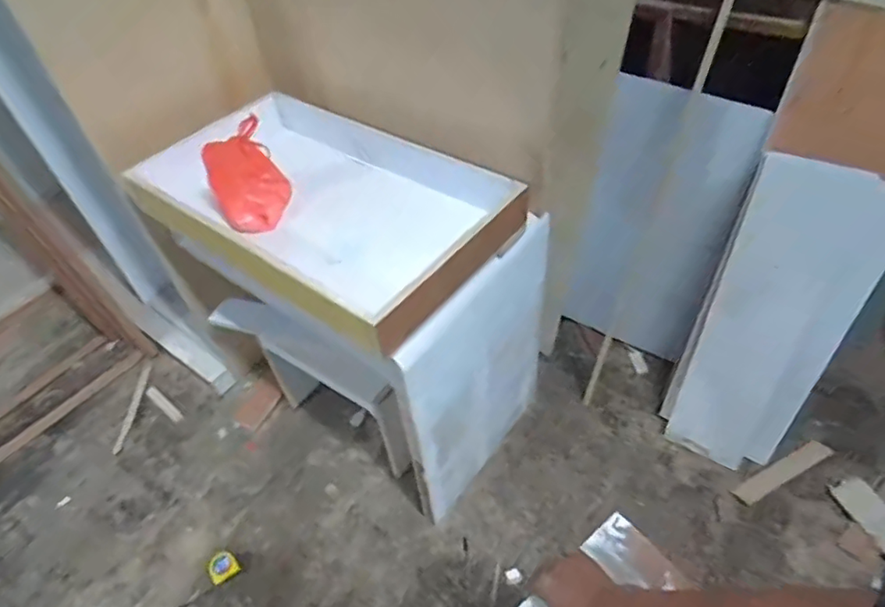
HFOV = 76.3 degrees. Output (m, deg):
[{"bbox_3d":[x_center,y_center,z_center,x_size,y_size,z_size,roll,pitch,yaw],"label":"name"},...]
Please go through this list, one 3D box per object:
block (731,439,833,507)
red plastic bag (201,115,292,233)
[{"bbox_3d":[0.913,0.444,1.506,0.305,0.020,0.056,-23,48,-16],"label":"block"},{"bbox_3d":[-0.397,-0.254,1.151,0.107,0.174,0.142,6,48,11],"label":"red plastic bag"}]

